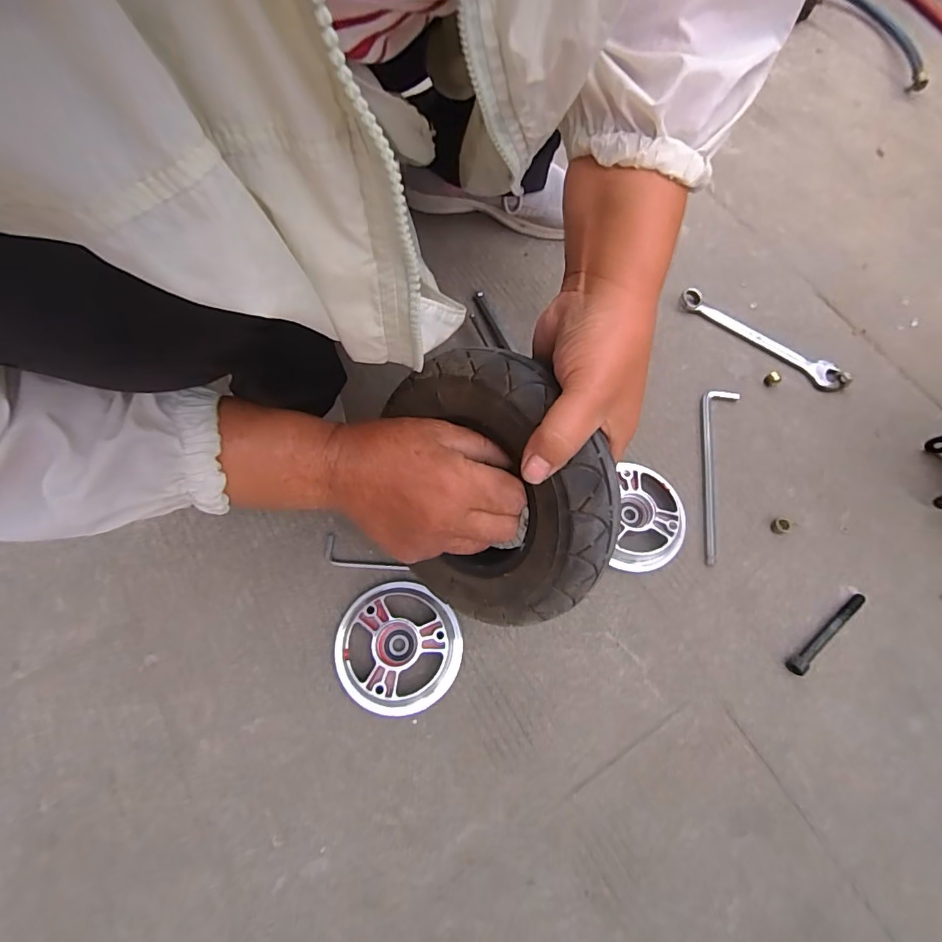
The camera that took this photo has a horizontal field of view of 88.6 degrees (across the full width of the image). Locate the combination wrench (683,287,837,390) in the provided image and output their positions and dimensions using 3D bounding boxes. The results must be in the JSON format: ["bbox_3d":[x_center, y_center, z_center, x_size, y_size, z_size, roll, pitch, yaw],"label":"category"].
[{"bbox_3d":[0.331,-0.154,0.554,0.191,0.008,0.031,39,71,13],"label":"combination wrench"}]

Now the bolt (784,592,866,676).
[{"bbox_3d":[0.322,0.145,0.433,0.104,0.012,0.012,-33,72,-15],"label":"bolt"}]

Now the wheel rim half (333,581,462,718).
[{"bbox_3d":[-0.063,0.150,0.409,0.108,0.026,0.100,1,67,-2],"label":"wheel rim half"}]

